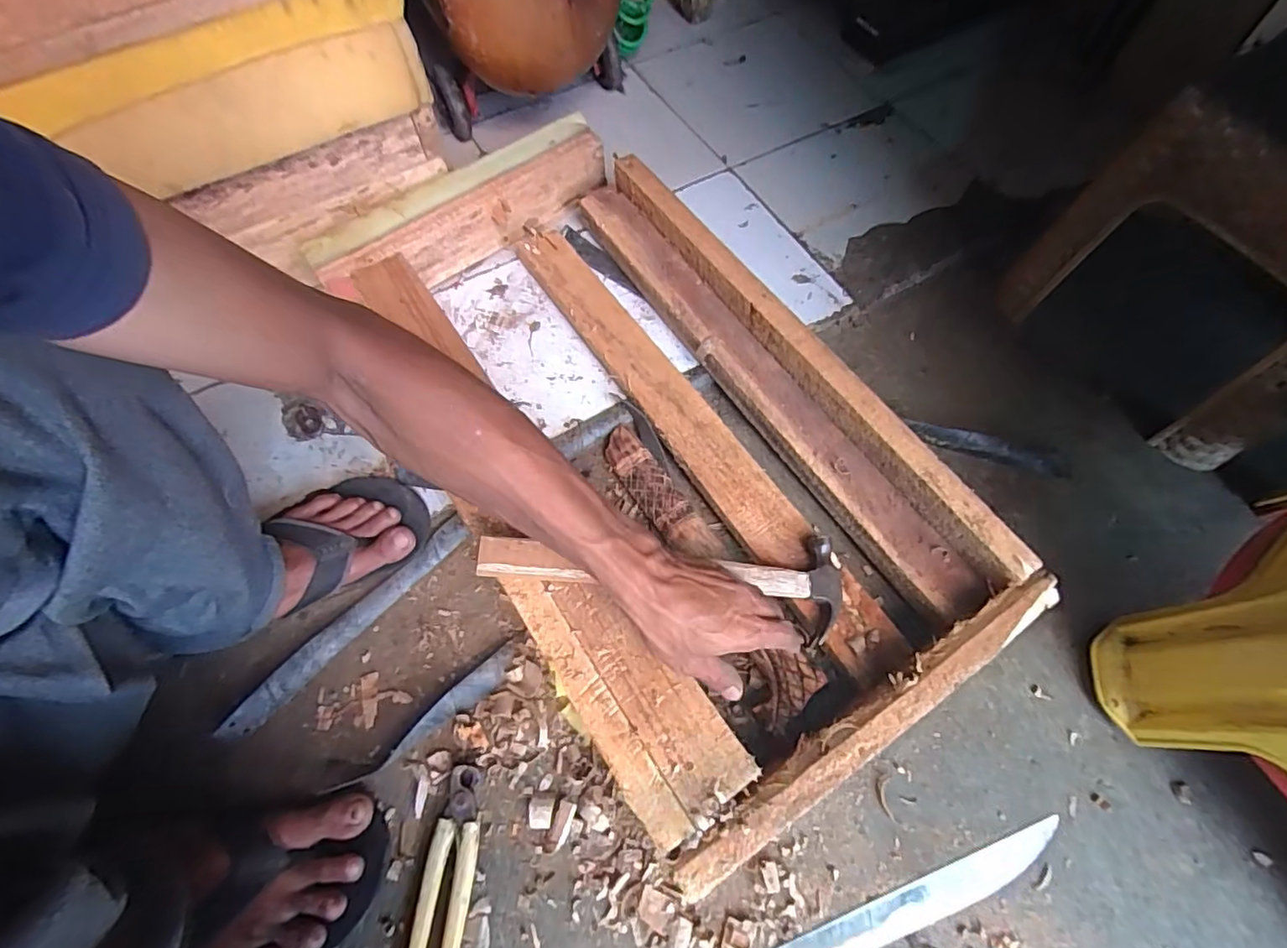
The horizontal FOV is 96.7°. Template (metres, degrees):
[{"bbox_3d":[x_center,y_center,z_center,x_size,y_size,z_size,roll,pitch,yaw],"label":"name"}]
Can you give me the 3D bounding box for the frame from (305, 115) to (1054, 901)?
[{"bbox_3d":[-0.011,-0.066,0.611,0.406,0.105,0.761,-32,67,-13],"label":"frame"}]

